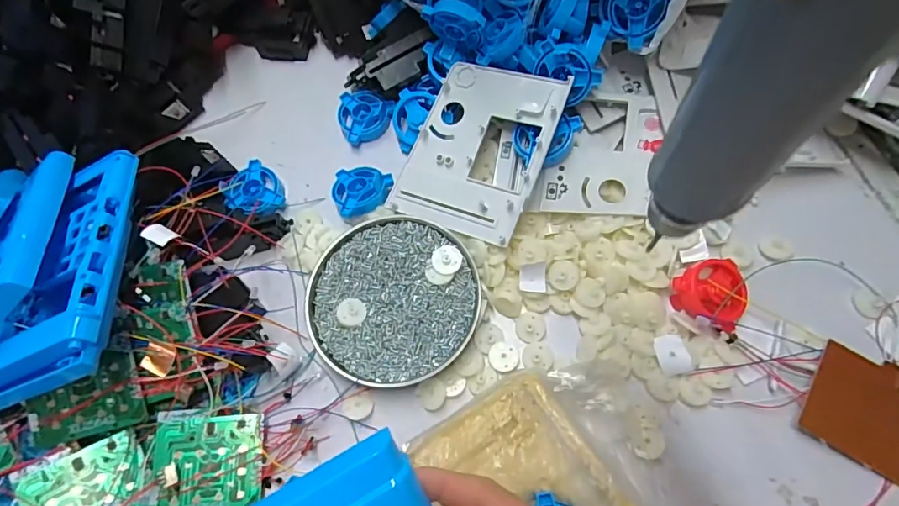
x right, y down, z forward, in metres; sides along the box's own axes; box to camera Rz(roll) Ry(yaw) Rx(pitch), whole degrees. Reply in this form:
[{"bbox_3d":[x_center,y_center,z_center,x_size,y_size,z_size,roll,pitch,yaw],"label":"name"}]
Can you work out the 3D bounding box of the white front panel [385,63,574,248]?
[{"bbox_3d":[0.023,-0.086,0.404,0.114,0.007,0.139,22,88,26],"label":"white front panel"}]

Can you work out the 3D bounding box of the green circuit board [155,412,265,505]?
[{"bbox_3d":[-0.173,0.152,0.353,0.069,0.004,0.070,0,70,-16],"label":"green circuit board"}]

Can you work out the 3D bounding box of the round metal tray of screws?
[{"bbox_3d":[-0.045,0.032,0.384,0.131,0.020,0.134,-2,69,6],"label":"round metal tray of screws"}]

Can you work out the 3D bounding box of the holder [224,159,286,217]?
[{"bbox_3d":[-0.176,-0.054,0.445,0.051,0.015,0.051,36,61,5],"label":"holder"}]

